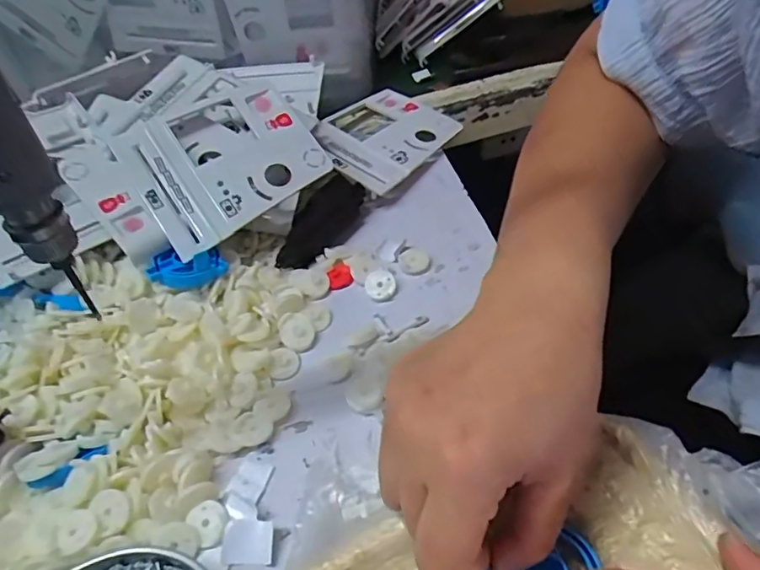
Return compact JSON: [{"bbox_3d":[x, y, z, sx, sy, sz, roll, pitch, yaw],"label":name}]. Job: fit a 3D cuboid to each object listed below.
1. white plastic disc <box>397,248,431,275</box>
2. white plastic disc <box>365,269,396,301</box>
[{"bbox_3d":[0.026,-0.019,0.420,0.024,0.004,0.024,-7,43,7],"label":"white plastic disc"},{"bbox_3d":[0.000,-0.001,0.407,0.021,0.006,0.027,-16,43,-3],"label":"white plastic disc"}]

